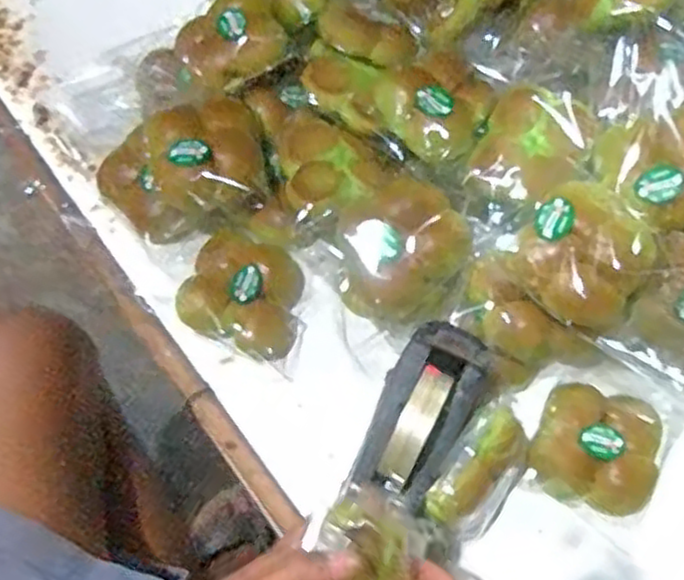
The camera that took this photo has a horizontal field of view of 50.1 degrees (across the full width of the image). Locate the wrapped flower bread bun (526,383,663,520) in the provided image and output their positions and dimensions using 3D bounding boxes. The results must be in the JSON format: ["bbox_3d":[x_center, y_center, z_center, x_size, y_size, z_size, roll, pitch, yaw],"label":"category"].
[{"bbox_3d":[0.228,0.140,0.654,0.109,0.040,0.108,0,66,-1],"label":"wrapped flower bread bun"}]

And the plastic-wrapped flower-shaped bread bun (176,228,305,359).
[{"bbox_3d":[-0.091,0.003,0.701,0.109,0.044,0.105,0,66,-1],"label":"plastic-wrapped flower-shaped bread bun"}]

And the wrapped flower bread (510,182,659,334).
[{"bbox_3d":[0.207,-0.032,0.621,0.110,0.053,0.110,1,97,7],"label":"wrapped flower bread"}]

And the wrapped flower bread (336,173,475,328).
[{"bbox_3d":[0.056,-0.035,0.671,0.122,0.058,0.121,-25,69,-11],"label":"wrapped flower bread"}]

